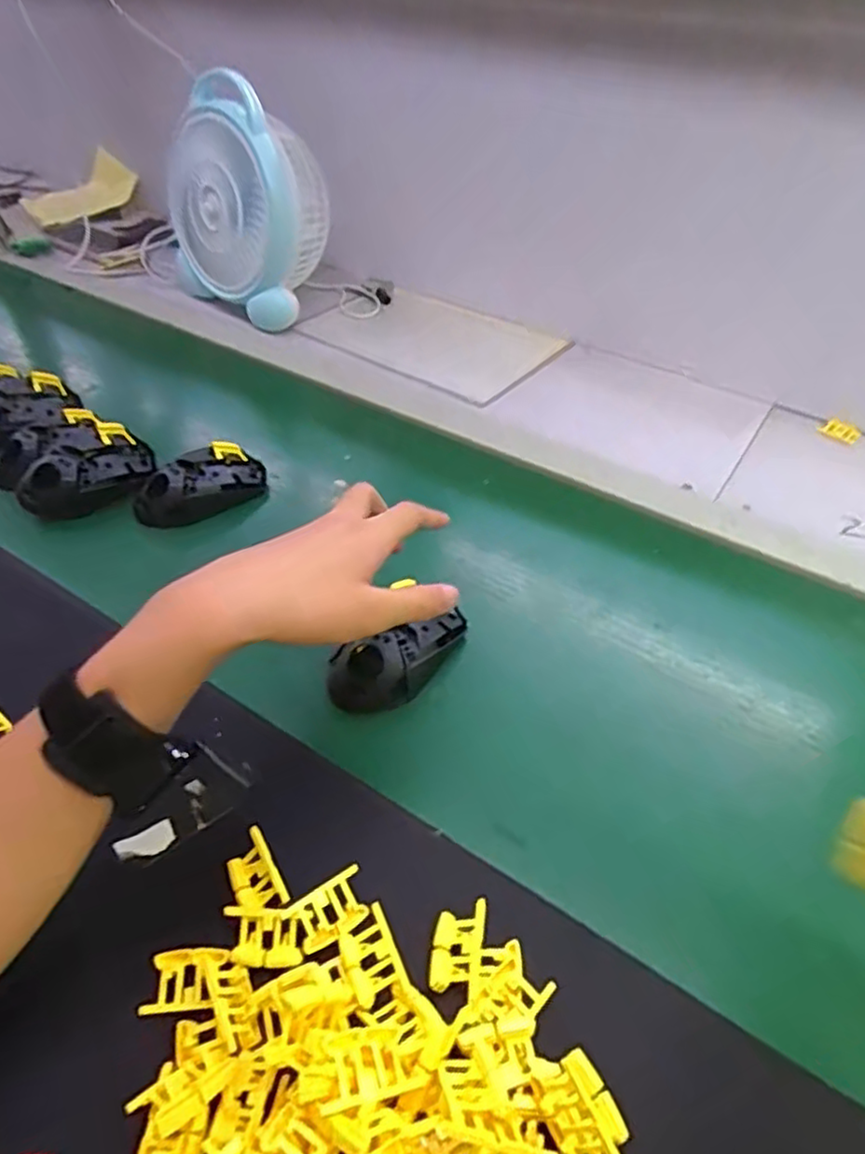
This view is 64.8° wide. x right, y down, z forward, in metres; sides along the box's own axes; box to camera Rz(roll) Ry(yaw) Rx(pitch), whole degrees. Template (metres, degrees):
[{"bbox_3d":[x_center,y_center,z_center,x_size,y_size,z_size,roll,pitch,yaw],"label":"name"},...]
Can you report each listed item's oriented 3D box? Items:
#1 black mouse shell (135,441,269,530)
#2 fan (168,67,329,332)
[{"bbox_3d":[-0.211,-0.083,0.621,0.116,0.051,0.063,-14,48,-18],"label":"black mouse shell"},{"bbox_3d":[-0.226,-0.442,0.823,0.186,0.237,0.167,-10,46,-15],"label":"fan"}]

